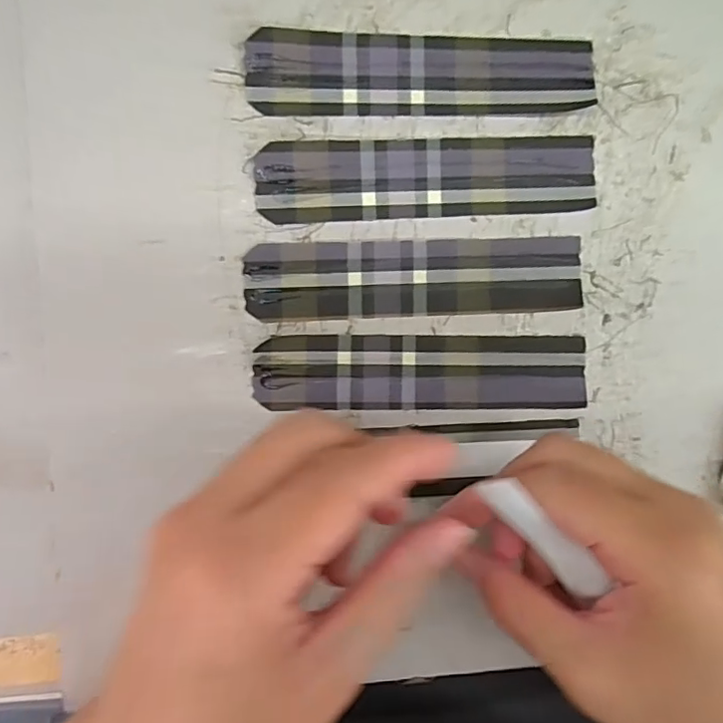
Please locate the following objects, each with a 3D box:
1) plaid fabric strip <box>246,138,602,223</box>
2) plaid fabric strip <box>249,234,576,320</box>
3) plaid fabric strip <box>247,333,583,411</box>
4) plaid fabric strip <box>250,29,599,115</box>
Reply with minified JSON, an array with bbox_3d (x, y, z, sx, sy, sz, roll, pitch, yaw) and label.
[{"bbox_3d":[0.029,-0.076,0.233,0.141,0.004,0.030,-4,95,-5],"label":"plaid fabric strip"},{"bbox_3d":[0.024,-0.035,0.238,0.140,0.004,0.031,-2,94,-5],"label":"plaid fabric strip"},{"bbox_3d":[0.028,0.005,0.239,0.140,0.004,0.031,0,94,-6],"label":"plaid fabric strip"},{"bbox_3d":[0.026,-0.117,0.230,0.140,0.004,0.031,-2,94,-6],"label":"plaid fabric strip"}]

